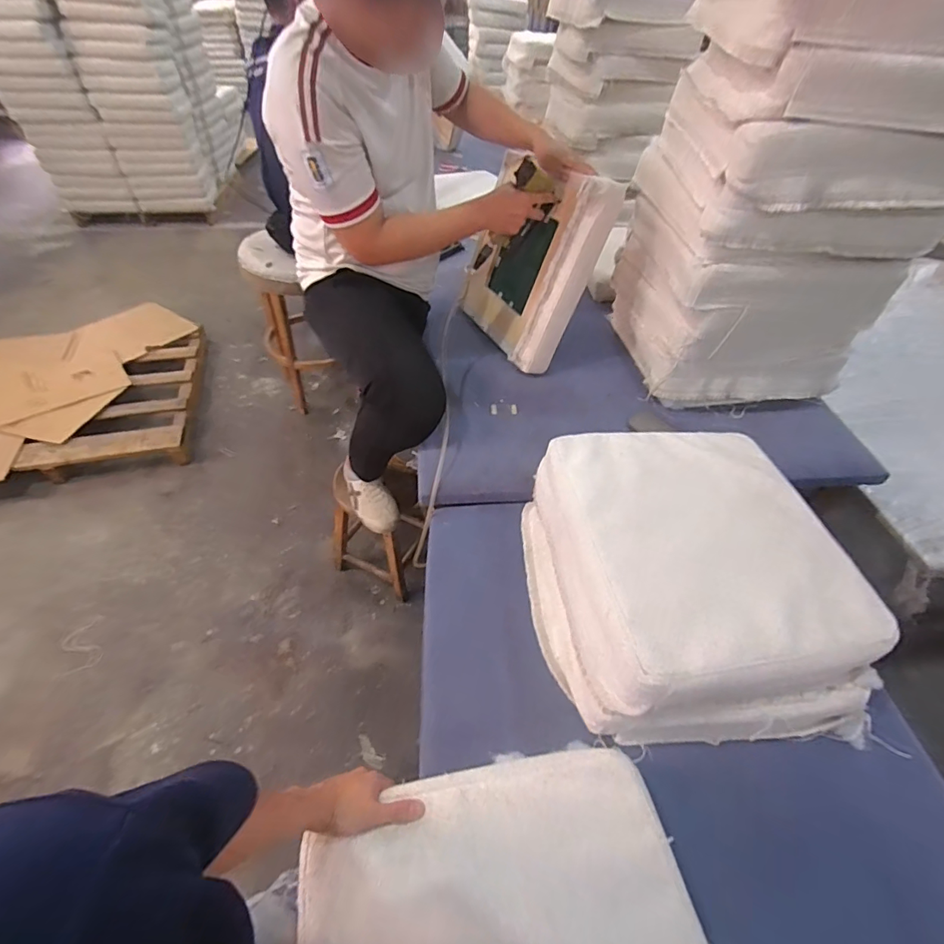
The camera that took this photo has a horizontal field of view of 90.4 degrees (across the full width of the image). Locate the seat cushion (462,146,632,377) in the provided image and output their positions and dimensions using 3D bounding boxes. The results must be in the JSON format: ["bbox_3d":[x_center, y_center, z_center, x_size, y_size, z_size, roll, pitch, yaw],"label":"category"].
[{"bbox_3d":[0.129,-0.547,1.212,0.076,0.432,0.397,-5,41,-36],"label":"seat cushion"}]

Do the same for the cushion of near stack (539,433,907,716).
[{"bbox_3d":[0.357,0.120,0.780,0.424,0.102,0.459,-5,48,-8],"label":"cushion of near stack"}]

